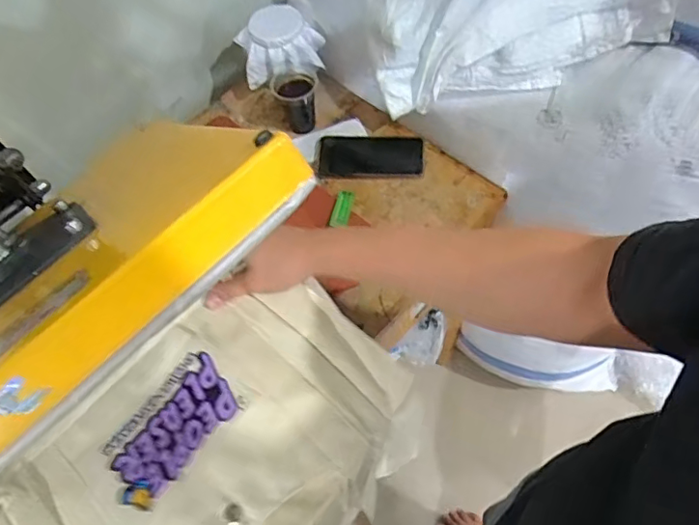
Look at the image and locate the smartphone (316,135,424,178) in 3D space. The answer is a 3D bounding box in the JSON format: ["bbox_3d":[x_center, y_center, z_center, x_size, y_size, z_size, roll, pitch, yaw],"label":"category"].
[{"bbox_3d":[0.031,-0.168,0.846,0.166,0.014,0.071,2,62,5],"label":"smartphone"}]

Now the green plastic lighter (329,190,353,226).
[{"bbox_3d":[-0.009,-0.082,0.800,0.027,0.008,0.064,13,63,11],"label":"green plastic lighter"}]

